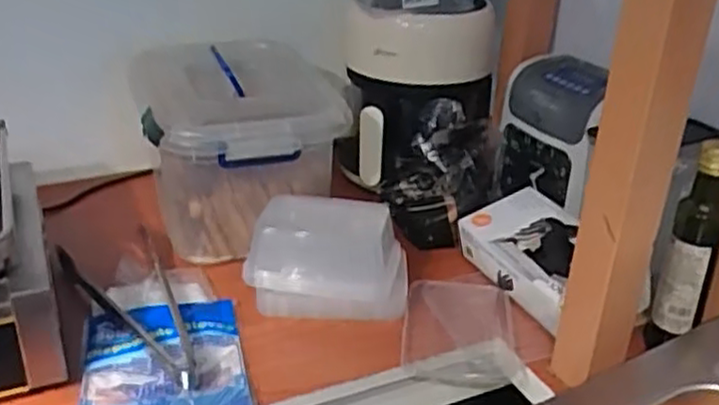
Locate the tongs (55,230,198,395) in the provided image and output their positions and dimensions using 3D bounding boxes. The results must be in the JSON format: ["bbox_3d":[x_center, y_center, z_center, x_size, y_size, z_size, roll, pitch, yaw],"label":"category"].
[{"bbox_3d":[-0.240,0.109,0.821,0.113,0.019,0.293,-16,32,-31],"label":"tongs"}]

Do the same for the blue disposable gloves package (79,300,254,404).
[{"bbox_3d":[-0.198,0.165,0.746,0.158,0.026,0.197,-6,28,-13],"label":"blue disposable gloves package"}]

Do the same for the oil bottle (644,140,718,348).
[{"bbox_3d":[0.336,0.053,0.743,0.049,0.228,0.042,16,30,27],"label":"oil bottle"}]

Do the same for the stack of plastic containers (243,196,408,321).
[{"bbox_3d":[-0.036,0.064,0.848,0.184,0.107,0.101,6,27,9],"label":"stack of plastic containers"}]

